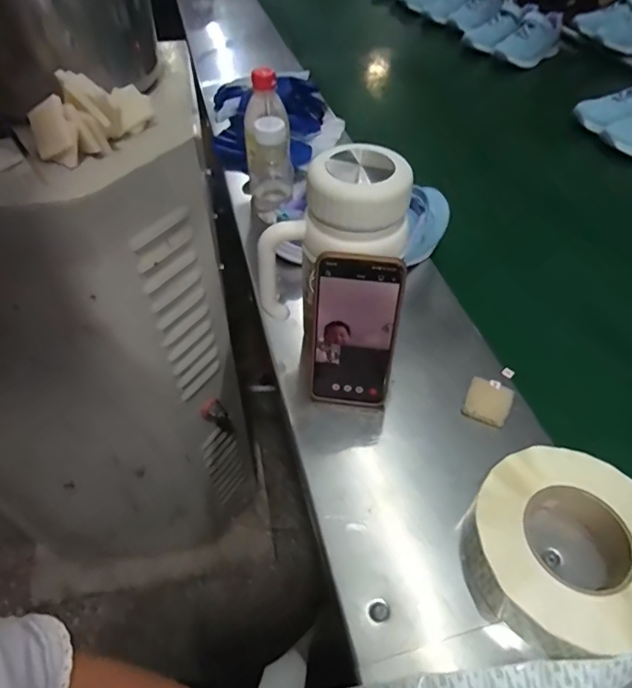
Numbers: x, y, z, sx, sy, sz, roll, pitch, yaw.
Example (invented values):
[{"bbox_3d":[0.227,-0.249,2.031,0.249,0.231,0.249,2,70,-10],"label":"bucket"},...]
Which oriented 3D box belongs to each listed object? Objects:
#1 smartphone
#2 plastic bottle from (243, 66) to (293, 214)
[{"bbox_3d":[0.033,-0.007,0.442,0.077,0.160,0.007,7,35,5],"label":"smartphone"},{"bbox_3d":[-0.064,-0.265,0.638,0.059,0.159,0.072,-4,49,-4],"label":"plastic bottle"}]

